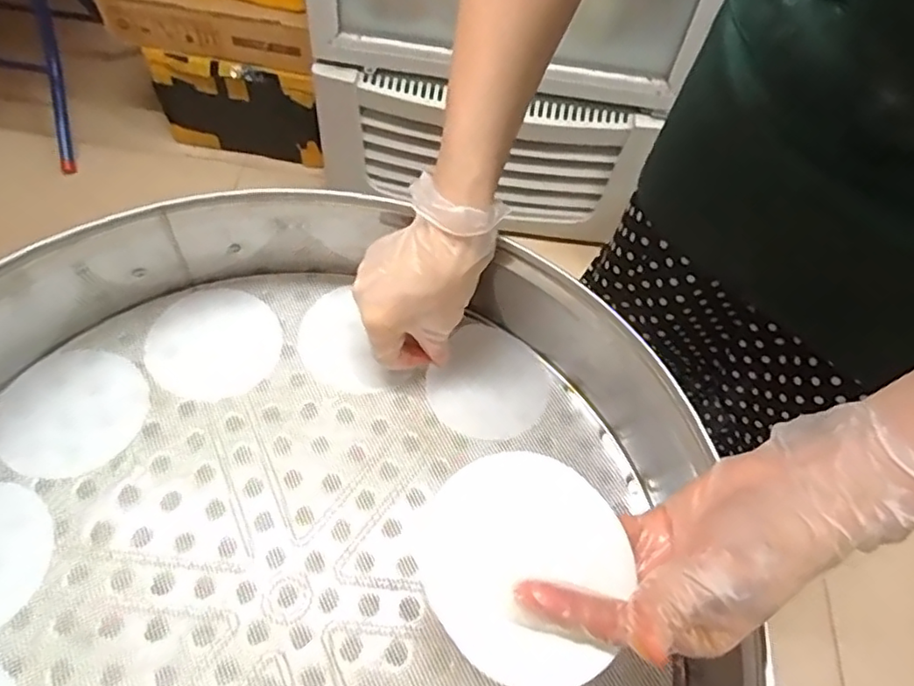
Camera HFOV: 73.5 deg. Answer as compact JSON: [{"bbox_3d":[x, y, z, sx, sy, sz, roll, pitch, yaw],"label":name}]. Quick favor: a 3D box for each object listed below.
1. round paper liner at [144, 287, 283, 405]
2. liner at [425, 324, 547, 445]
[{"bbox_3d":[-0.187,0.000,0.473,0.093,0.004,0.094,4,60,-7],"label":"round paper liner"},{"bbox_3d":[0.025,0.032,0.474,0.085,0.005,0.089,3,65,-6],"label":"liner"}]

